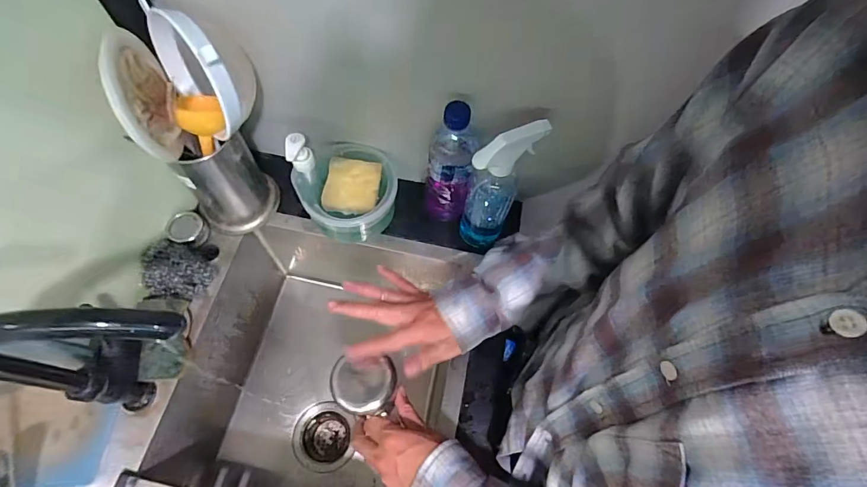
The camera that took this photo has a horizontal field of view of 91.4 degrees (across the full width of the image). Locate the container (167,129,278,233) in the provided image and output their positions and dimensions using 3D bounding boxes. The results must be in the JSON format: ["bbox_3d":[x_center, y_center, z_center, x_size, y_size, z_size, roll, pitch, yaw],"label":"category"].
[{"bbox_3d":[-0.309,-0.104,0.617,0.115,0.159,0.114,-34,70,-18],"label":"container"}]

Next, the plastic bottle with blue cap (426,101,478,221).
[{"bbox_3d":[0.024,-0.111,0.602,0.063,0.230,0.069,12,64,3],"label":"plastic bottle with blue cap"}]

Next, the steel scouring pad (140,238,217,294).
[{"bbox_3d":[-0.363,0.033,0.593,0.075,0.050,0.087,-41,72,-20],"label":"steel scouring pad"}]

